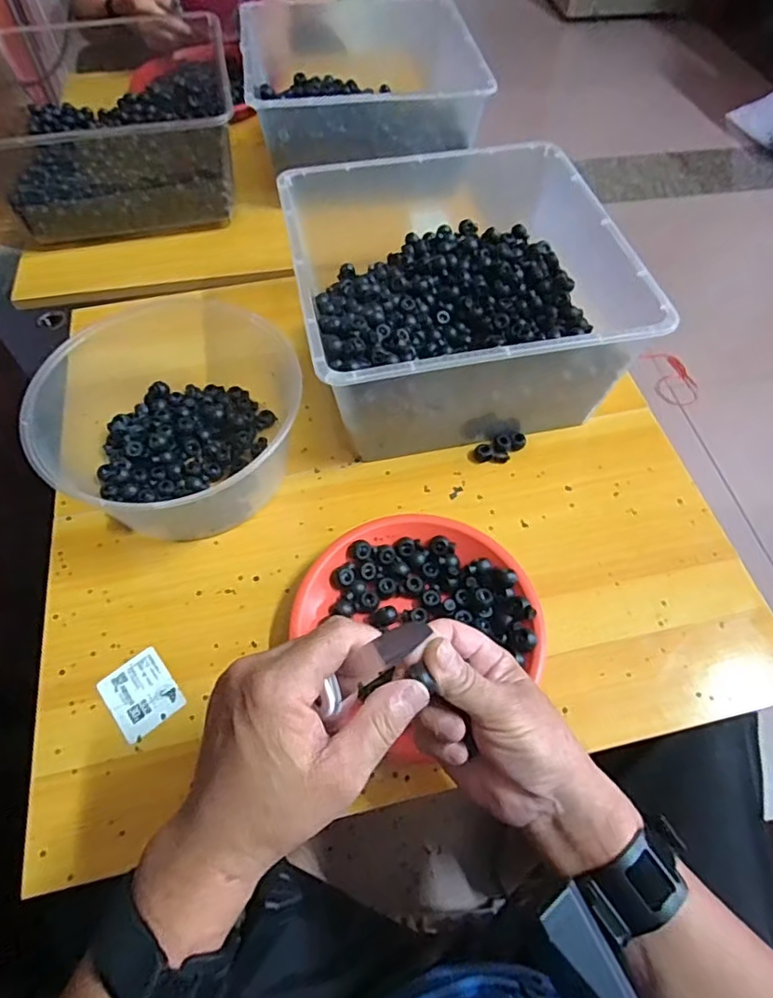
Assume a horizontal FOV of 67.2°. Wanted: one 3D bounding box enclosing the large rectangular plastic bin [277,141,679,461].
[{"bbox_3d":[0.062,-0.211,0.609,0.302,0.149,0.318,-10,59,-7],"label":"large rectangular plastic bin"}]

